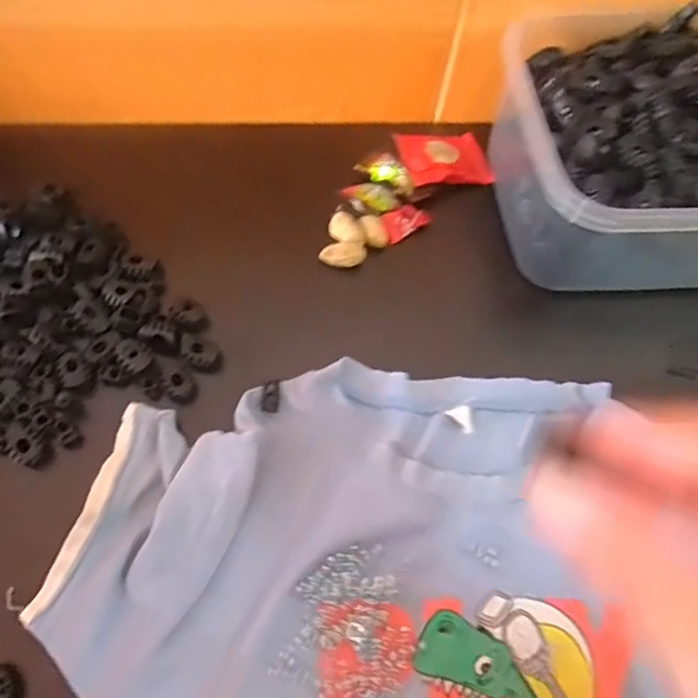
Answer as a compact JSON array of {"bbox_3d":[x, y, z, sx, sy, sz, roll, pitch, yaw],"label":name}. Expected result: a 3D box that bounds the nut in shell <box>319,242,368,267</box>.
[{"bbox_3d":[-0.004,-0.060,0.350,0.029,0.011,0.012,-1,66,-4],"label":"nut in shell"}]

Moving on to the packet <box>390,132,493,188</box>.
[{"bbox_3d":[0.068,-0.134,0.390,0.067,0.008,0.044,-7,65,-24],"label":"packet"}]

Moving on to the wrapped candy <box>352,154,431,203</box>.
[{"bbox_3d":[0.030,-0.116,0.379,0.051,0.015,0.018,34,68,11],"label":"wrapped candy"}]

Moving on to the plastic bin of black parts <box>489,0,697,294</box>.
[{"bbox_3d":[0.226,-0.124,0.354,0.246,0.084,0.143,-5,66,-6],"label":"plastic bin of black parts"}]

